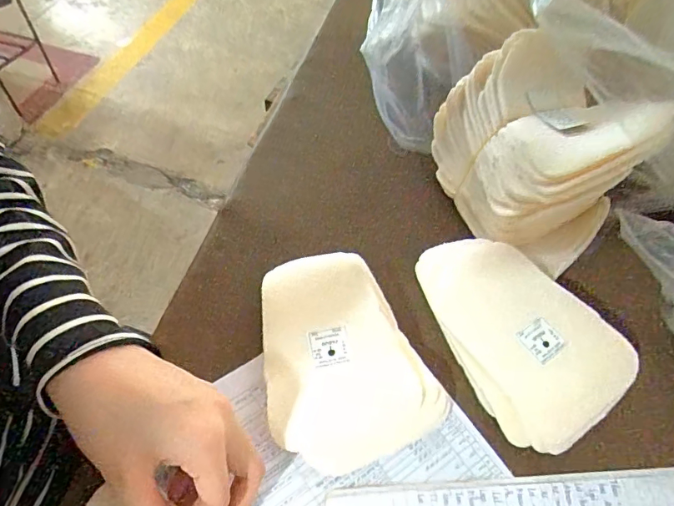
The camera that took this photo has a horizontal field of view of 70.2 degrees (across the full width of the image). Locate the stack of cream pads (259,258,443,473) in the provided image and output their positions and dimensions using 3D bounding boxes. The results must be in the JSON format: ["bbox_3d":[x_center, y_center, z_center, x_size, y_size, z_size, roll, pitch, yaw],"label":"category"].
[{"bbox_3d":[-0.005,0.072,0.341,0.107,0.027,0.150,-23,60,-18],"label":"stack of cream pads"}]

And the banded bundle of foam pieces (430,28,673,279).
[{"bbox_3d":[0.148,-0.090,0.376,0.097,0.116,0.168,-29,62,-21],"label":"banded bundle of foam pieces"}]

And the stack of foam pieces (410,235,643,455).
[{"bbox_3d":[0.126,0.053,0.355,0.098,0.032,0.162,-28,62,-20],"label":"stack of foam pieces"}]

